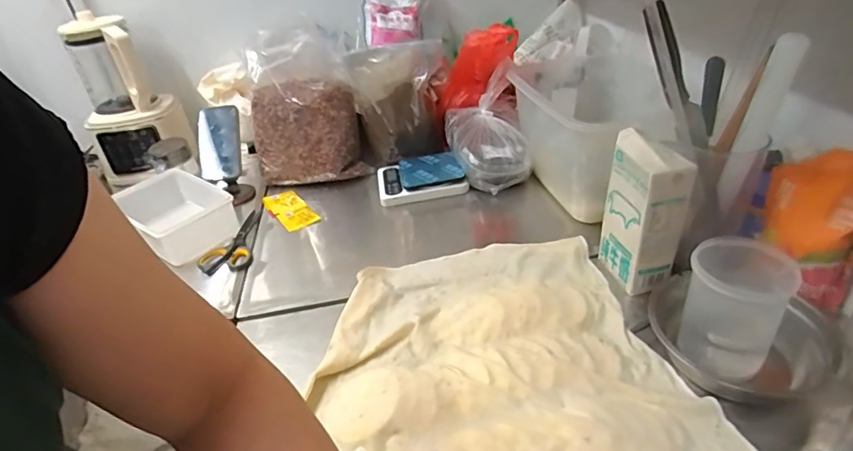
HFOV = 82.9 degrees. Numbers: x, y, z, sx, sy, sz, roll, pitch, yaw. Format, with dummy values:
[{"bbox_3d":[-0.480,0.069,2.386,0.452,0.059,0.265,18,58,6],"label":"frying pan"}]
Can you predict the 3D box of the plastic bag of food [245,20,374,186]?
[{"bbox_3d":[-0.254,-0.193,1.022,0.212,0.194,0.080,-5,34,4],"label":"plastic bag of food"}]

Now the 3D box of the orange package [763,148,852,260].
[{"bbox_3d":[0.460,-0.023,0.561,0.020,0.133,0.111,-32,40,-31],"label":"orange package"}]

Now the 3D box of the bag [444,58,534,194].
[{"bbox_3d":[0.121,-0.196,0.955,0.136,0.173,0.192,-13,34,-7],"label":"bag"}]

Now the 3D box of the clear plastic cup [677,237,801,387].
[{"bbox_3d":[0.341,0.098,0.544,0.090,0.131,0.085,-5,34,4],"label":"clear plastic cup"}]

